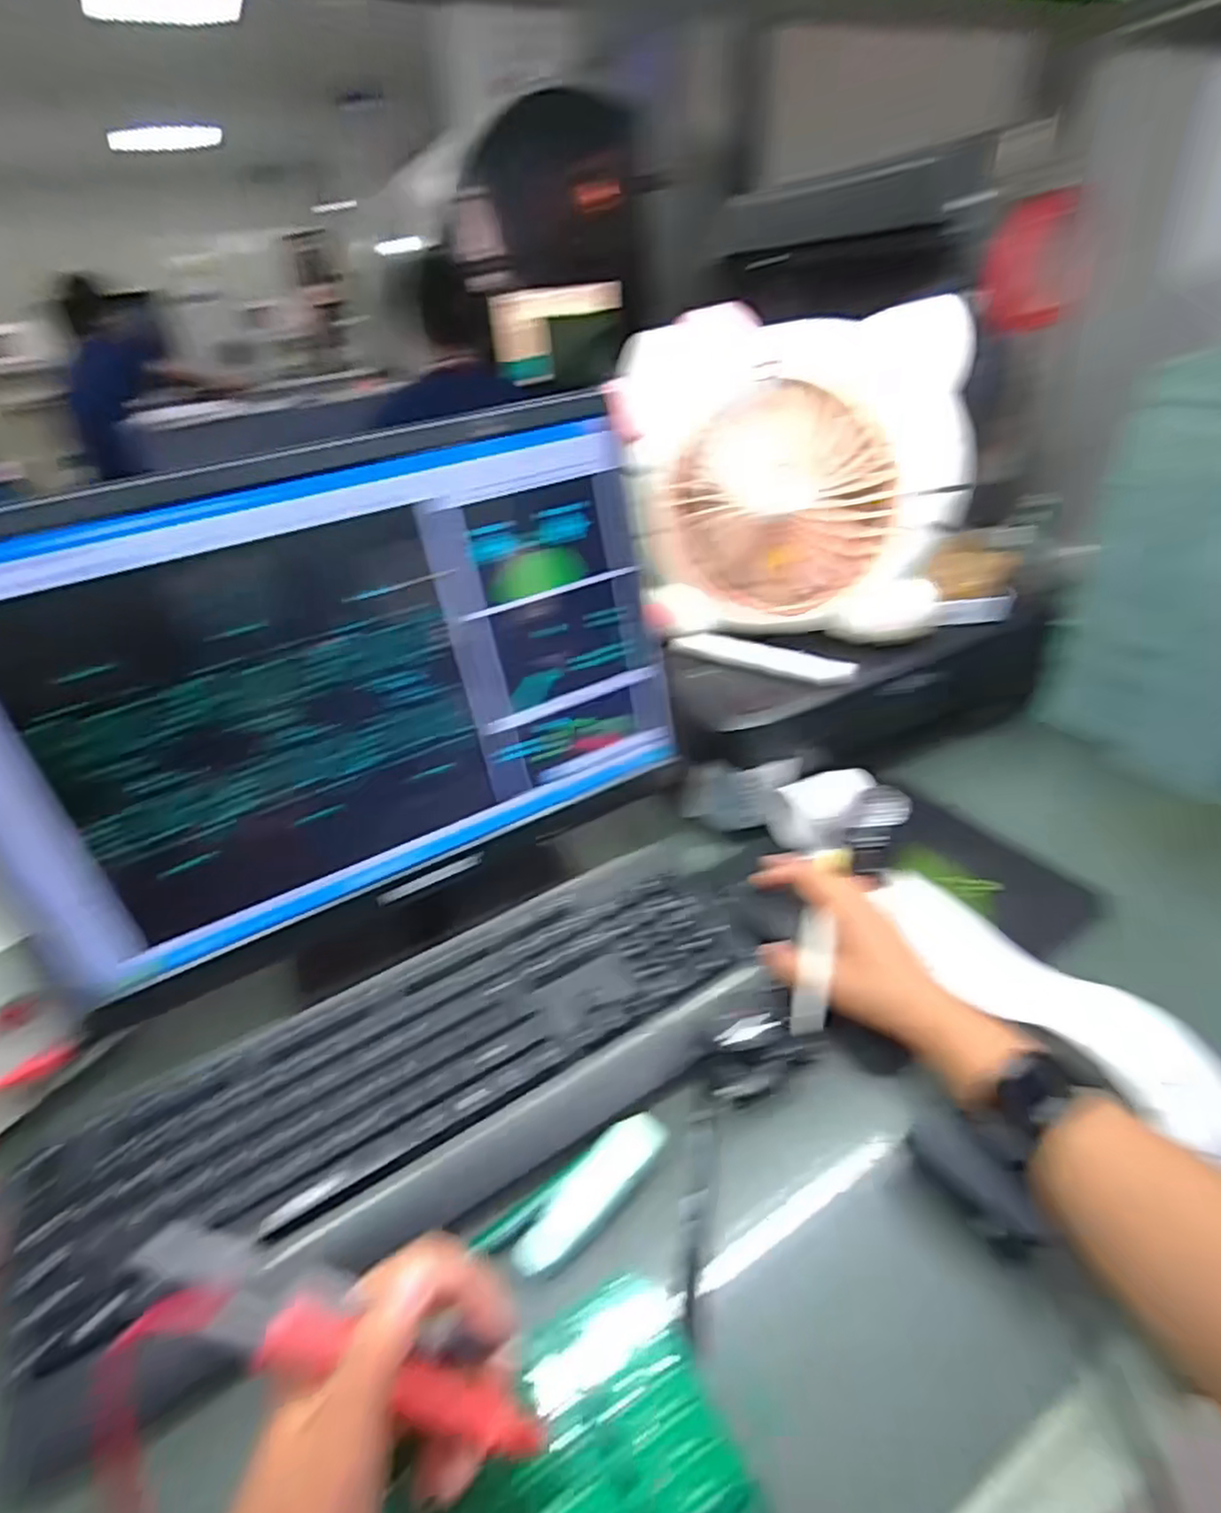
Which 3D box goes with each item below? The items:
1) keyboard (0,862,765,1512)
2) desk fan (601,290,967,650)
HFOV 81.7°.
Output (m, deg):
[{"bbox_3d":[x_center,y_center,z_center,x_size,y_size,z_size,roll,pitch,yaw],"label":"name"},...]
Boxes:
[{"bbox_3d":[-0.101,0.190,0.432,0.437,0.030,0.157,-23,38,-24],"label":"keyboard"},{"bbox_3d":[0.140,-0.215,0.578,0.273,0.233,0.068,4,35,14],"label":"desk fan"}]

